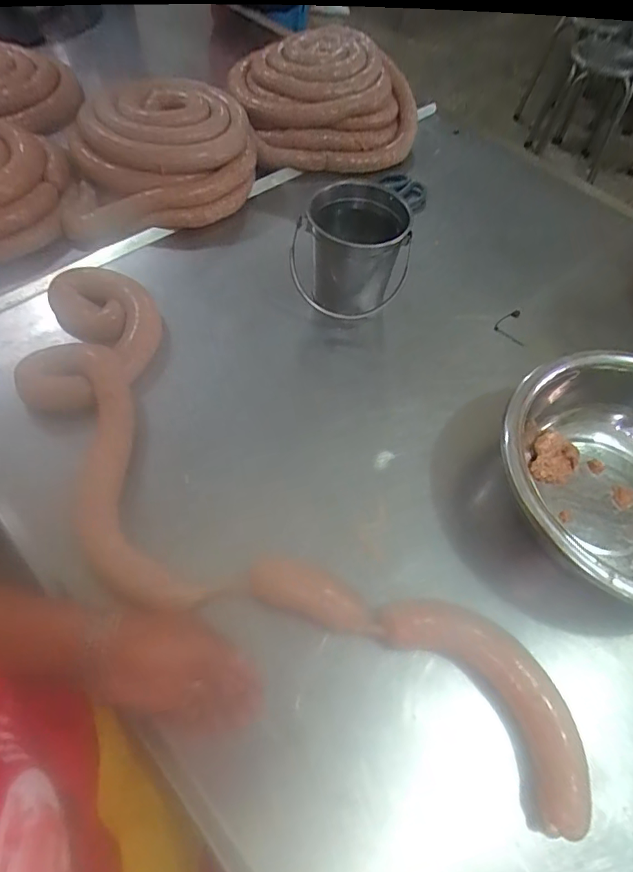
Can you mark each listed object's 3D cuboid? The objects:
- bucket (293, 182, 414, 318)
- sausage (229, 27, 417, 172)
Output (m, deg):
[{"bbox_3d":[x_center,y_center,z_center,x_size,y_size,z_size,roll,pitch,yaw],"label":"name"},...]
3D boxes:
[{"bbox_3d":[0.052,-0.251,0.682,0.145,0.135,0.125,15,58,6],"label":"bucket"},{"bbox_3d":[0.025,-0.641,0.917,0.333,0.144,0.287,-10,59,-10],"label":"sausage"}]

